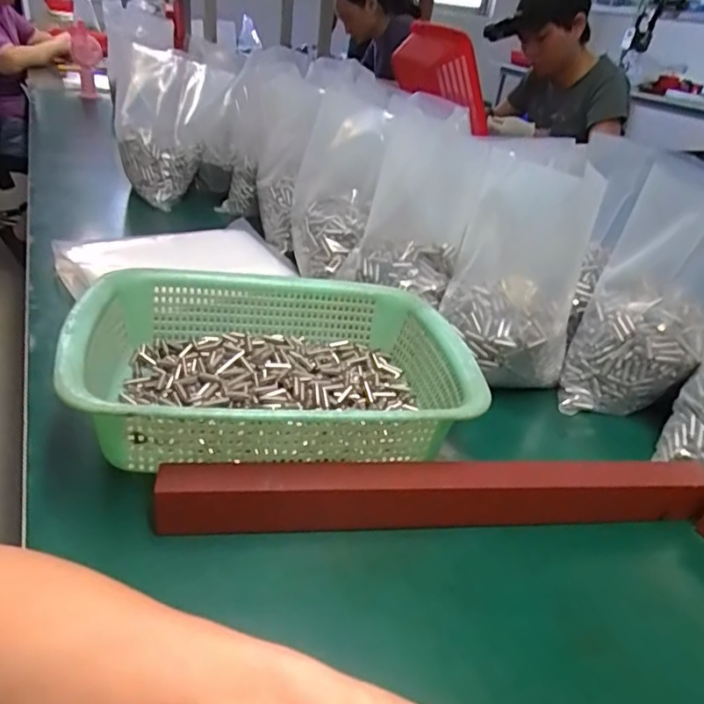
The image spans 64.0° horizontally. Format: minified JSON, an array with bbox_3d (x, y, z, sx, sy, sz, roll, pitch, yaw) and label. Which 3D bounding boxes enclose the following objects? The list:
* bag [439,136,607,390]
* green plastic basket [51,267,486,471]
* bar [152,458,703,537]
[{"bbox_3d":[0.158,-0.083,0.525,0.121,0.204,0.120,17,33,16],"label":"bag"},{"bbox_3d":[-0.058,0.007,0.450,0.284,0.081,0.211,0,33,-12],"label":"green plastic basket"},{"bbox_3d":[0.069,0.097,0.390,0.384,0.043,0.026,1,33,-11],"label":"bar"}]

